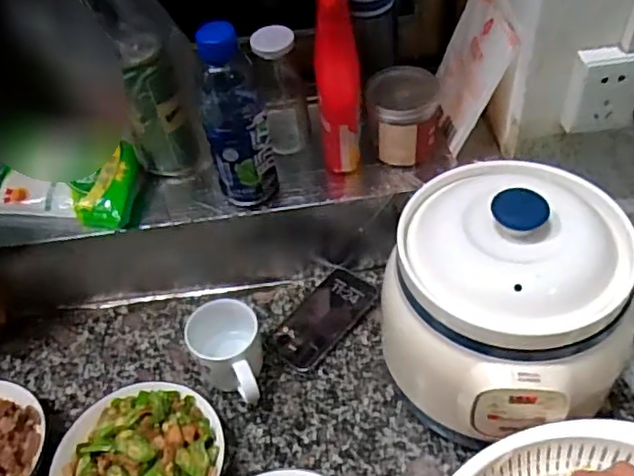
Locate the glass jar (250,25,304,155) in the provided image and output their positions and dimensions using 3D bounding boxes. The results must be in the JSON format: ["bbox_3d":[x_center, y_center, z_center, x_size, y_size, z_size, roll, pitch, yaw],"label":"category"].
[{"bbox_3d":[-0.044,-0.175,0.733,0.048,0.167,0.053,-3,46,3],"label":"glass jar"}]

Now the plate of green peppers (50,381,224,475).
[{"bbox_3d":[-0.184,0.226,0.625,0.168,0.058,0.167,-2,47,3],"label":"plate of green peppers"}]

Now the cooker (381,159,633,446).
[{"bbox_3d":[0.185,0.073,0.602,0.221,0.245,0.218,29,55,29],"label":"cooker"}]

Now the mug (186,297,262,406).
[{"bbox_3d":[-0.092,0.135,0.681,0.073,0.084,0.110,-26,49,-19],"label":"mug"}]

